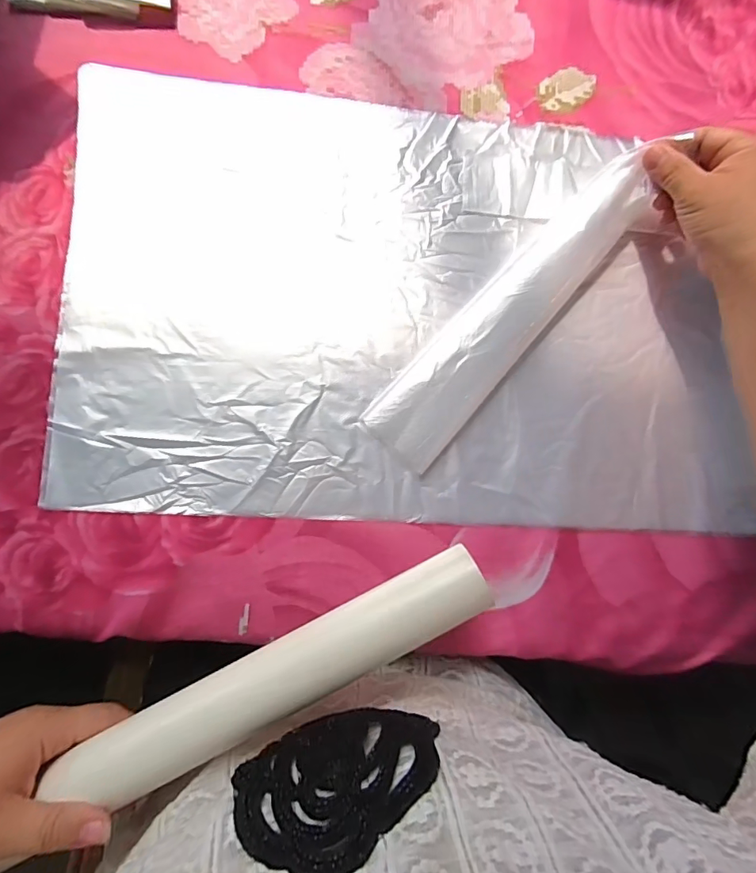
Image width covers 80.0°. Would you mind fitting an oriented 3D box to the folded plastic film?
[{"bbox_3d":[0.100,-0.090,0.321,0.058,0.020,0.263,43,88,-2],"label":"folded plastic film"}]

